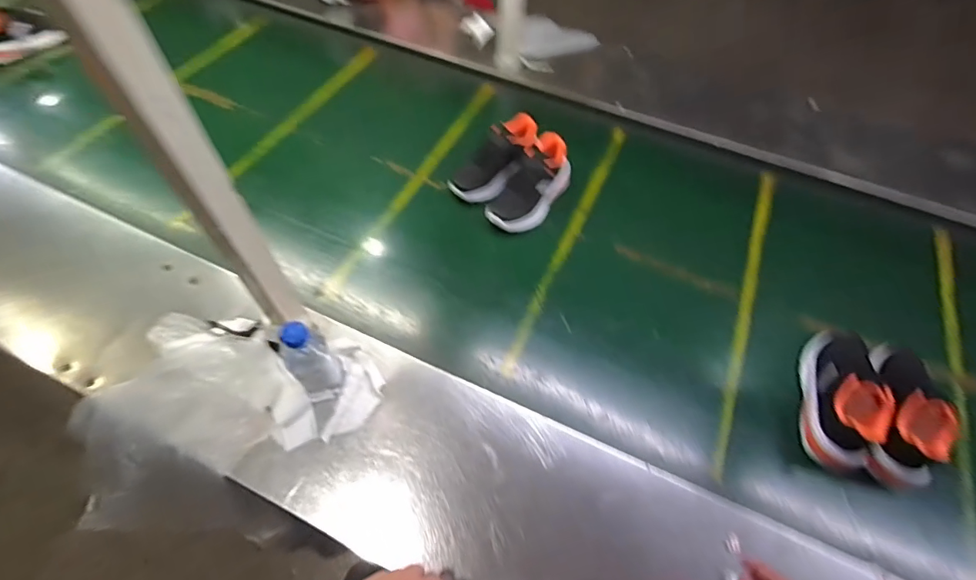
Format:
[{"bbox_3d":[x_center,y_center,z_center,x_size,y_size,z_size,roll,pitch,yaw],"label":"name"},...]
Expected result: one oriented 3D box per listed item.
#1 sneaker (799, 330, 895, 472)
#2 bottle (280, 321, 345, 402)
[{"bbox_3d":[0.546,0.159,0.719,0.083,0.093,0.219,13,59,7],"label":"sneaker"},{"bbox_3d":[-0.249,0.099,0.653,0.061,0.144,0.062,0,59,-1],"label":"bottle"}]

